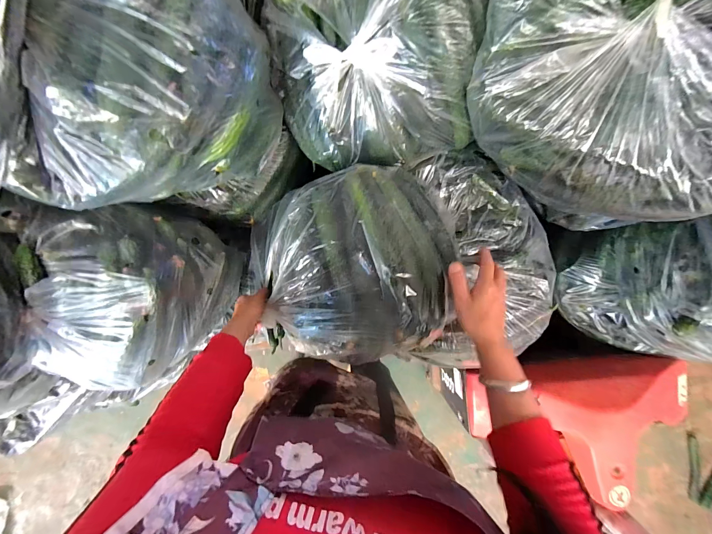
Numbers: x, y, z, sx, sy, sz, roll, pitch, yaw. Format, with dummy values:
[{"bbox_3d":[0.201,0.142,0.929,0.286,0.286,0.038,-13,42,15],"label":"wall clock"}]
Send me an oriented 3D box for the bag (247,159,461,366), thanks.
[{"bbox_3d":[-0.025,-0.006,0.567,0.384,0.184,0.335,-12,91,3],"label":"bag"}]

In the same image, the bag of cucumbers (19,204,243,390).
[{"bbox_3d":[-0.457,0.075,0.603,0.356,0.207,0.368,6,92,3],"label":"bag of cucumbers"}]

